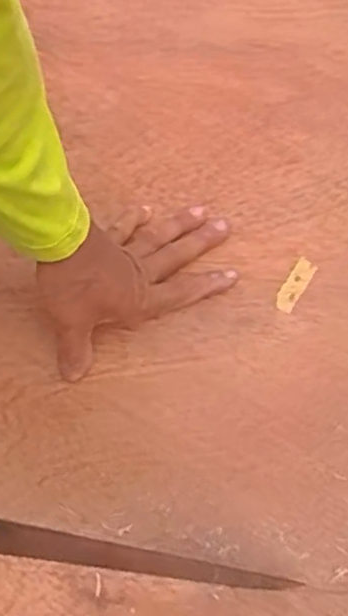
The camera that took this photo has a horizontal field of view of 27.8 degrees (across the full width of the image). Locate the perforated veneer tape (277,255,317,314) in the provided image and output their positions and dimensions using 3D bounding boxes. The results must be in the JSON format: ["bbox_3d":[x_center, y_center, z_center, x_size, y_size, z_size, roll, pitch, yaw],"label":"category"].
[{"bbox_3d":[0.093,-0.018,0.542,0.016,0.004,0.050,28,66,17],"label":"perforated veneer tape"}]

